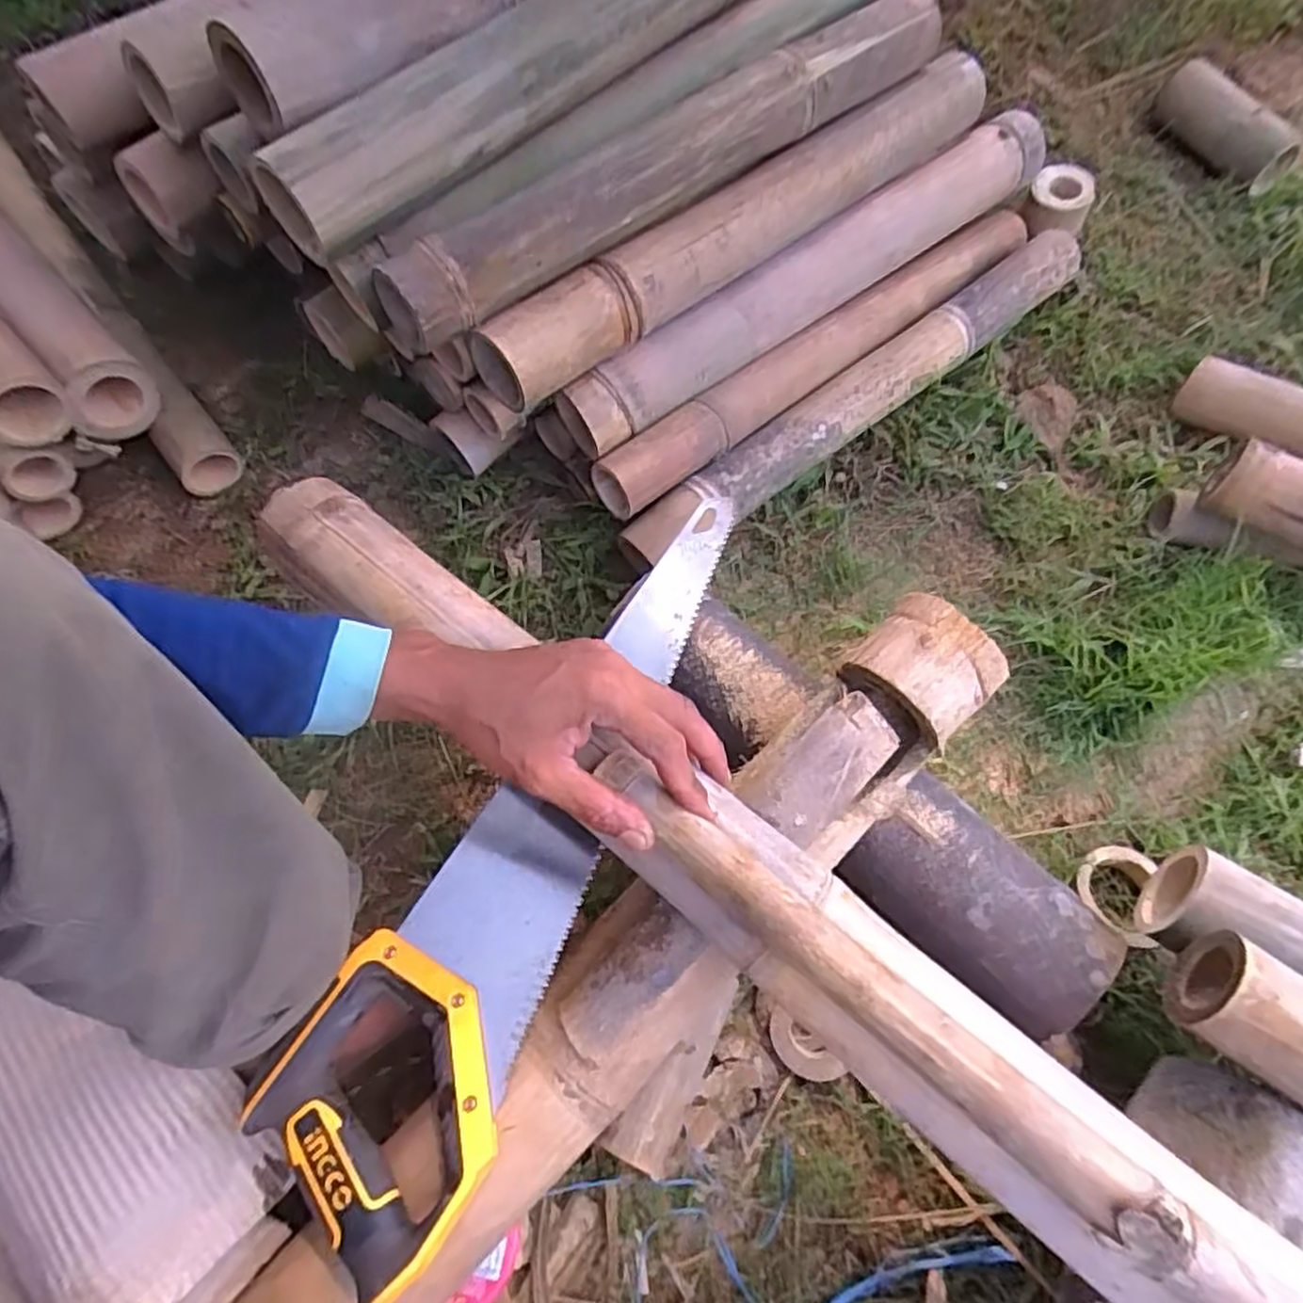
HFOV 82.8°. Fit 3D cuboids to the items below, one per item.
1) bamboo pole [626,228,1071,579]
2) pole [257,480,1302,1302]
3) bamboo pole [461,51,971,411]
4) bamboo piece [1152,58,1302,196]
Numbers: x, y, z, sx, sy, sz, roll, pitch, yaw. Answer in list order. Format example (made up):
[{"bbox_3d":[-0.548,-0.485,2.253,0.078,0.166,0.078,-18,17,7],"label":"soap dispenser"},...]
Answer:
[{"bbox_3d":[0.220,-0.263,0.749,0.602,0.073,0.062,-36,71,-17],"label":"bamboo pole"},{"bbox_3d":[0.097,0.161,0.374,0.931,0.062,0.074,37,69,20],"label":"pole"},{"bbox_3d":[0.101,-0.401,0.686,0.603,0.068,0.066,-37,71,-17],"label":"bamboo pole"},{"bbox_3d":[0.722,-0.664,0.932,0.065,0.063,0.199,-24,68,-13],"label":"bamboo piece"}]

